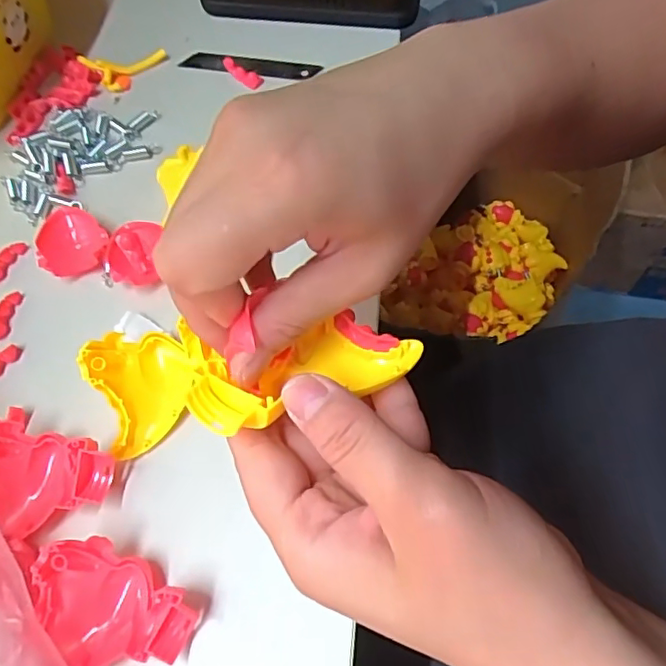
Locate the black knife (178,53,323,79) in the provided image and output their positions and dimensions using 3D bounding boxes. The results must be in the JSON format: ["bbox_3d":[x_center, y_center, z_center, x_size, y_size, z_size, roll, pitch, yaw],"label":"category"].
[{"bbox_3d":[-0.061,-0.192,0.407,0.098,0.007,0.014,9,63,7],"label":"black knife"}]

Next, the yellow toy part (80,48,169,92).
[{"bbox_3d":[-0.150,-0.196,0.407,0.042,0.014,0.049,40,71,20],"label":"yellow toy part"}]

